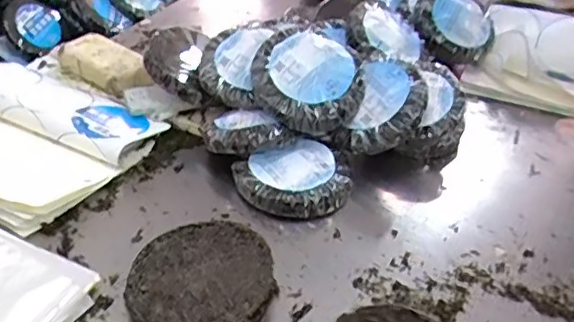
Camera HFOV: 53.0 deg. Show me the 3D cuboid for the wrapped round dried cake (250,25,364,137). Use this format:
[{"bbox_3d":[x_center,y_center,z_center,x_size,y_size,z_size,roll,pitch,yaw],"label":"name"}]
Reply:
[{"bbox_3d":[0.036,-0.141,1.039,0.202,0.101,0.178,21,82,16],"label":"wrapped round dried cake"}]

